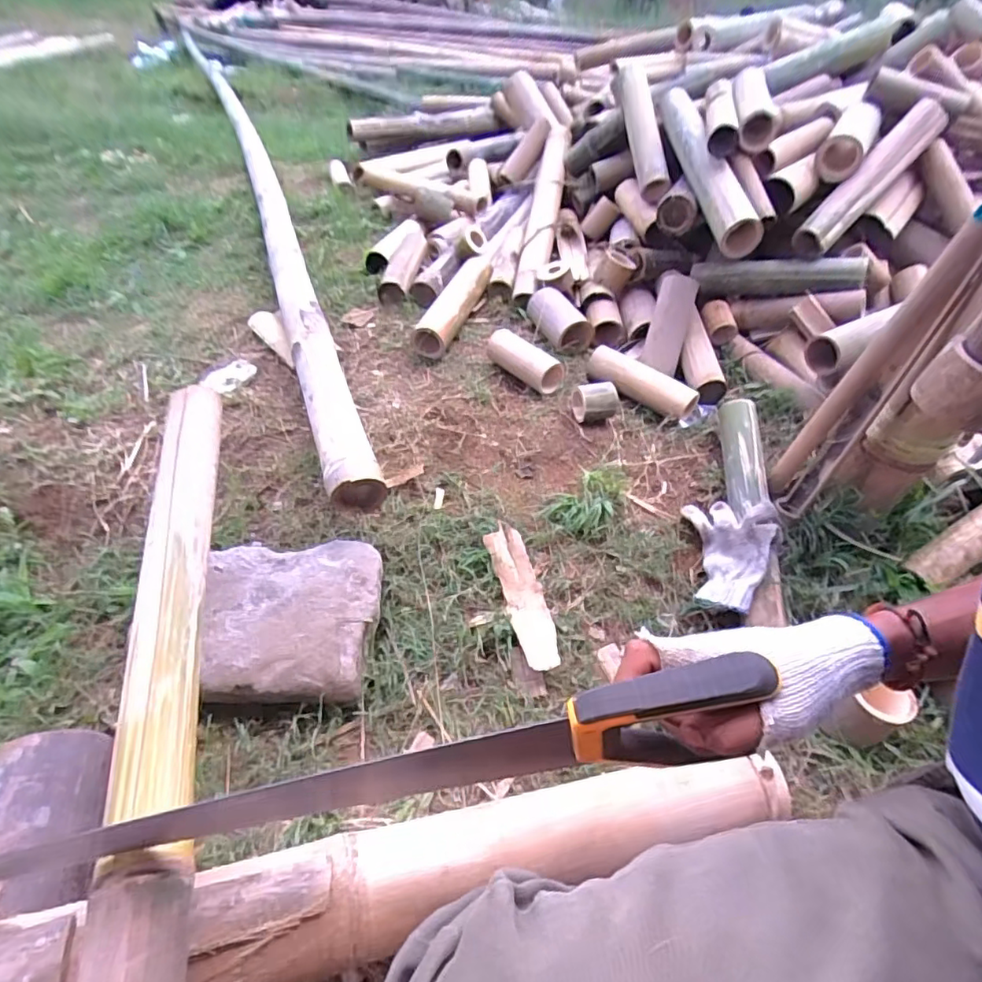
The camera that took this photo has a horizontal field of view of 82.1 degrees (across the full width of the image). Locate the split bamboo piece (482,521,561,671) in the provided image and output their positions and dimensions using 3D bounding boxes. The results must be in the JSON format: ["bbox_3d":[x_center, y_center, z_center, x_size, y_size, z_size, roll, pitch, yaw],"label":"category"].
[{"bbox_3d":[0.042,0.135,0.752,0.051,0.017,0.202,-11,59,-15],"label":"split bamboo piece"}]

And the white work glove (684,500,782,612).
[{"bbox_3d":[0.322,0.073,0.780,0.121,0.067,0.154,18,44,17],"label":"white work glove"}]

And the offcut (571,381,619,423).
[{"bbox_3d":[0.172,-0.153,0.938,0.065,0.063,0.071,-11,43,-14],"label":"offcut"}]

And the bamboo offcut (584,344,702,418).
[{"bbox_3d":[0.257,-0.185,0.967,0.187,0.060,0.059,20,45,19],"label":"bamboo offcut"}]

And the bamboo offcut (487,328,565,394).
[{"bbox_3d":[0.061,-0.231,1.002,0.050,0.066,0.152,-29,50,-31],"label":"bamboo offcut"}]

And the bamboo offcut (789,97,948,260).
[{"bbox_3d":[0.693,-0.576,1.012,0.368,0.061,0.055,-46,58,-4],"label":"bamboo offcut"}]

